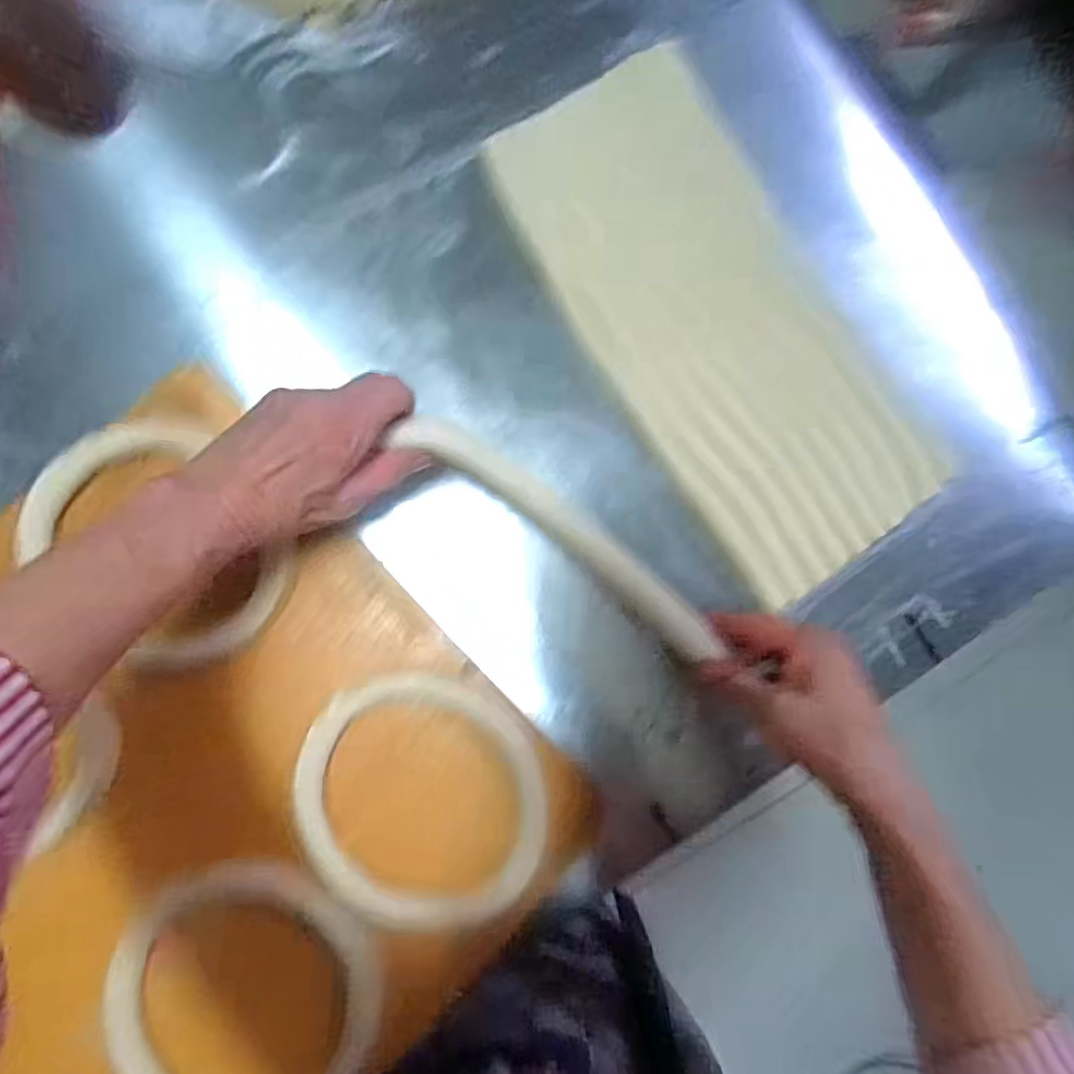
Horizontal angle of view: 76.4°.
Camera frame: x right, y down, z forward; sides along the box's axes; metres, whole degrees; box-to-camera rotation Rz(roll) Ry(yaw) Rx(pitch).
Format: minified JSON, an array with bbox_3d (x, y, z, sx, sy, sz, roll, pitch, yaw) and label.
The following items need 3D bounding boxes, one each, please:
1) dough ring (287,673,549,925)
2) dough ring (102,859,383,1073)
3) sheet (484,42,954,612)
[{"bbox_3d":[-0.073,0.173,0.443,0.161,0.011,0.155,0,84,-3],"label":"dough ring"},{"bbox_3d":[-0.182,0.290,0.420,0.167,0.014,0.160,40,83,0],"label":"dough ring"},{"bbox_3d":[0.132,-0.155,0.490,0.173,0.018,0.379,-31,87,-6],"label":"sheet"}]

